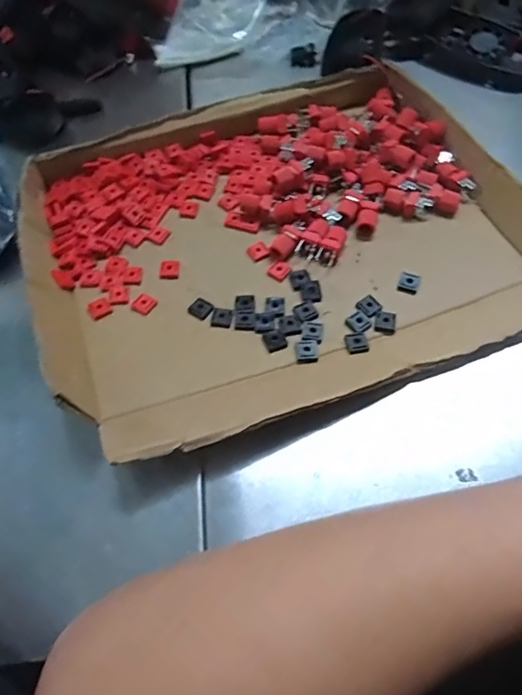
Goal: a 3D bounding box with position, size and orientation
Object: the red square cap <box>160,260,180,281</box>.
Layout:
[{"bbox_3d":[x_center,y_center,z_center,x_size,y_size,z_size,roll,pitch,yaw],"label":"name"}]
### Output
[{"bbox_3d":[-0.064,-0.054,0.343,0.013,0.006,0.015,3,61,5],"label":"red square cap"}]

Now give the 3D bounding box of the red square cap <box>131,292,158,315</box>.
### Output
[{"bbox_3d":[-0.078,-0.029,0.325,0.013,0.005,0.015,25,65,17],"label":"red square cap"}]

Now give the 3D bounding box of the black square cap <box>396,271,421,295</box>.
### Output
[{"bbox_3d":[0.100,-0.043,0.329,0.014,0.006,0.014,24,65,16],"label":"black square cap"}]

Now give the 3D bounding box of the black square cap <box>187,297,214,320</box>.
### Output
[{"bbox_3d":[-0.039,-0.025,0.321,0.015,0.004,0.014,35,68,20],"label":"black square cap"}]

